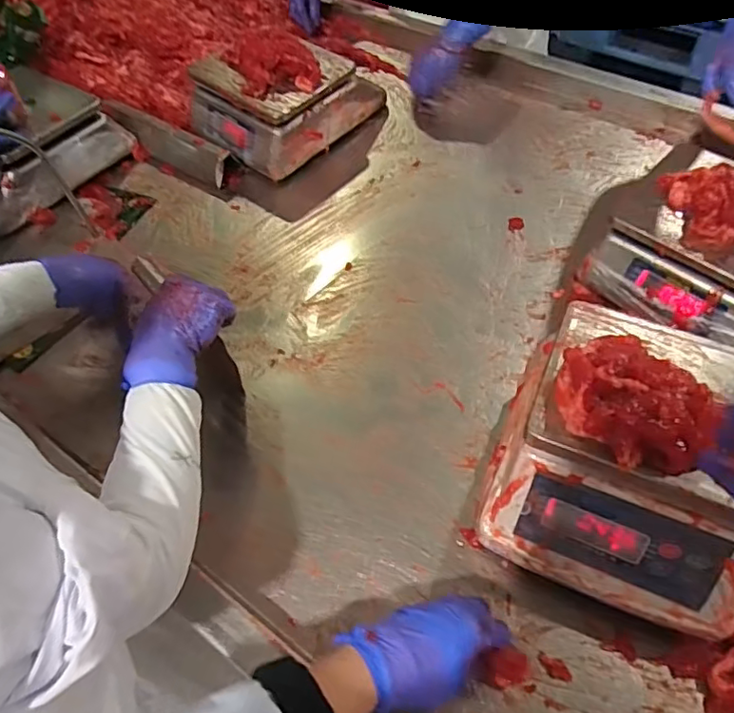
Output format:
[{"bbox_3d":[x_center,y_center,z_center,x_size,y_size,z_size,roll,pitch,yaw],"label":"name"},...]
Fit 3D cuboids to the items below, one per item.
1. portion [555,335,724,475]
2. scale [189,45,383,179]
[{"bbox_3d":[0.226,0.035,0.480,0.129,0.039,0.104,34,64,25],"label":"portion"},{"bbox_3d":[-0.141,-0.441,0.969,0.211,0.098,0.271,37,66,26],"label":"scale"}]

